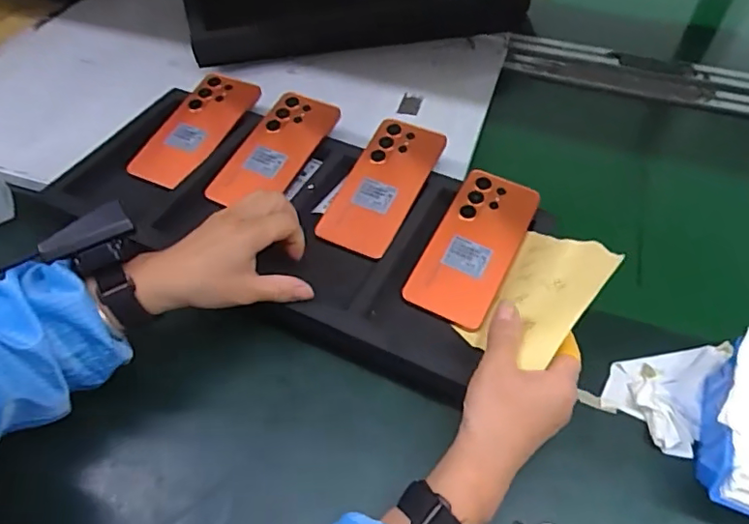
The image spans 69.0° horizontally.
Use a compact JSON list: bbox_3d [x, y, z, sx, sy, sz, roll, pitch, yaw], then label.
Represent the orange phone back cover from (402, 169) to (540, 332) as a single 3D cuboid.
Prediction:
[{"bbox_3d":[0.097,-0.018,0.520,0.077,0.009,0.167,25,65,17],"label":"orange phone back cover"}]

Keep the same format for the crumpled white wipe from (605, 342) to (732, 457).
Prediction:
[{"bbox_3d":[0.257,0.103,0.482,0.079,0.014,0.124,28,56,20],"label":"crumpled white wipe"}]

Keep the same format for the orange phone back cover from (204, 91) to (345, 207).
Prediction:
[{"bbox_3d":[-0.107,-0.120,0.592,0.070,0.012,0.164,29,69,10],"label":"orange phone back cover"}]

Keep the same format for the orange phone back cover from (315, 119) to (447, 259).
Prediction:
[{"bbox_3d":[0.010,-0.081,0.564,0.078,0.014,0.169,24,66,19],"label":"orange phone back cover"}]

